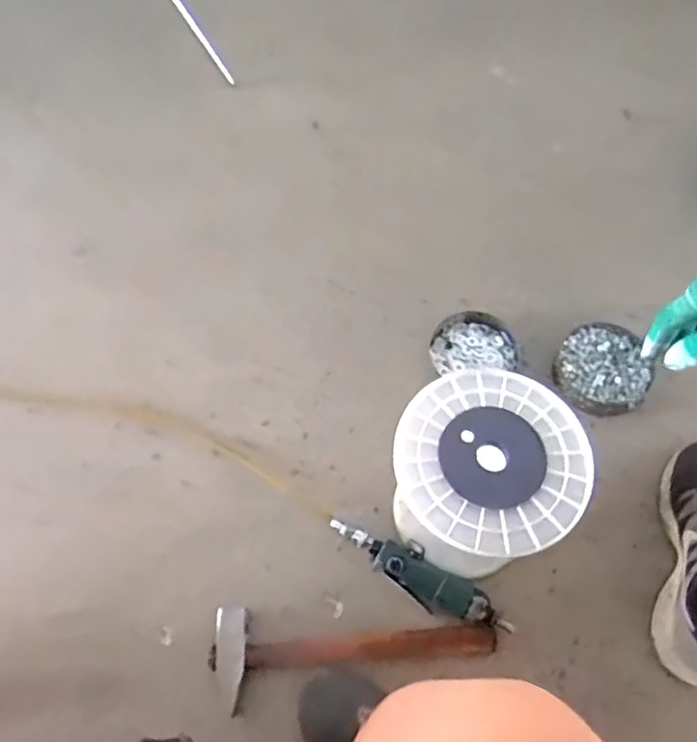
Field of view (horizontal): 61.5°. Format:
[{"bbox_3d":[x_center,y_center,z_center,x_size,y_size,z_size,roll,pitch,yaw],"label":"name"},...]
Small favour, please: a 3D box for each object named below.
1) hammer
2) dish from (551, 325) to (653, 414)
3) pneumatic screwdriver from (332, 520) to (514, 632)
[{"bbox_3d":[0.005,0.336,0.704,0.331,0.033,0.097,-2,63,0],"label":"hammer"},{"bbox_3d":[0.371,-0.002,0.855,0.127,0.039,0.131,-1,63,1],"label":"dish"},{"bbox_3d":[0.088,0.253,0.737,0.249,0.036,0.058,33,68,16],"label":"pneumatic screwdriver"}]

